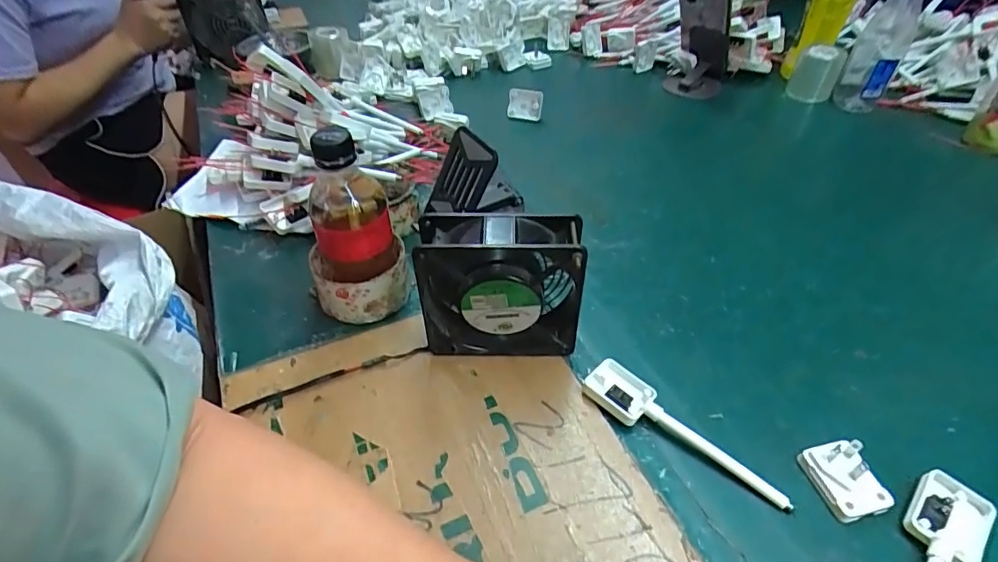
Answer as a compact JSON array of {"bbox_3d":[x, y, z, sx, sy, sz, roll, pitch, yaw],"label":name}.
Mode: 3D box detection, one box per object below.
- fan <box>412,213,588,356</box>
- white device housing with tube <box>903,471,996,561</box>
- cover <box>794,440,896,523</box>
[{"bbox_3d":[0.002,0.006,0.393,0.119,0.124,0.045,3,44,3],"label":"fan"},{"bbox_3d":[0.254,0.180,0.293,0.042,0.022,0.155,30,52,28],"label":"white device housing with tube"},{"bbox_3d":[0.235,0.133,0.341,0.038,0.014,0.048,-24,57,4],"label":"cover"}]

